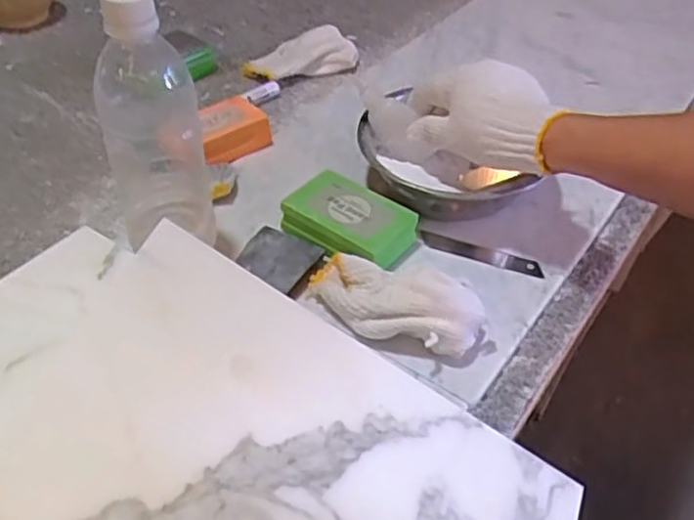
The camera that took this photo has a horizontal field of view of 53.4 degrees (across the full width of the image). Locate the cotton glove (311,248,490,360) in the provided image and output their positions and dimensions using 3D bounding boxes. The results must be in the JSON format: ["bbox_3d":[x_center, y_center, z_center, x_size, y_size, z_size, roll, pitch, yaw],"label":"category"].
[{"bbox_3d":[0.033,0.025,0.481,0.123,0.043,0.058,22,48,20],"label":"cotton glove"}]

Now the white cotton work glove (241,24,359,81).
[{"bbox_3d":[-0.053,-0.230,0.764,0.125,0.032,0.069,-12,45,-14],"label":"white cotton work glove"}]

